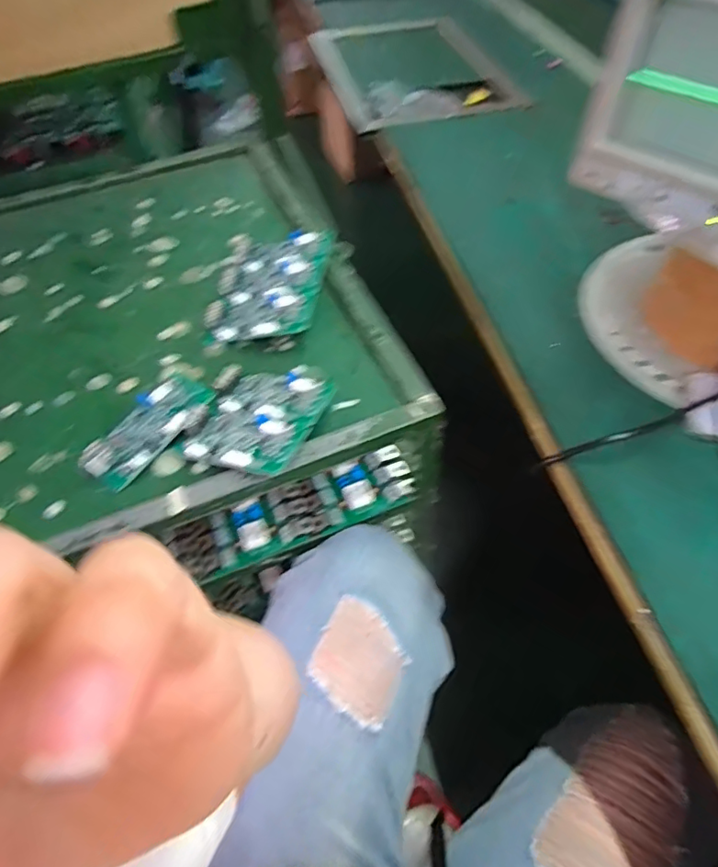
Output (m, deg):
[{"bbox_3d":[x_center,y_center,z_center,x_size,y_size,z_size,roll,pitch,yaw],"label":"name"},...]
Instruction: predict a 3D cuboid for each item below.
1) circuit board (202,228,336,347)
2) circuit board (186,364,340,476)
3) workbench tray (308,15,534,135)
[{"bbox_3d":[-0.085,-0.152,0.548,0.102,0.025,0.150,3,54,6],"label":"circuit board"},{"bbox_3d":[-0.074,-0.018,0.444,0.089,0.021,0.120,19,57,17],"label":"circuit board"},{"bbox_3d":[0.068,-0.676,1.005,0.290,0.037,0.475,-18,54,-9],"label":"workbench tray"}]

